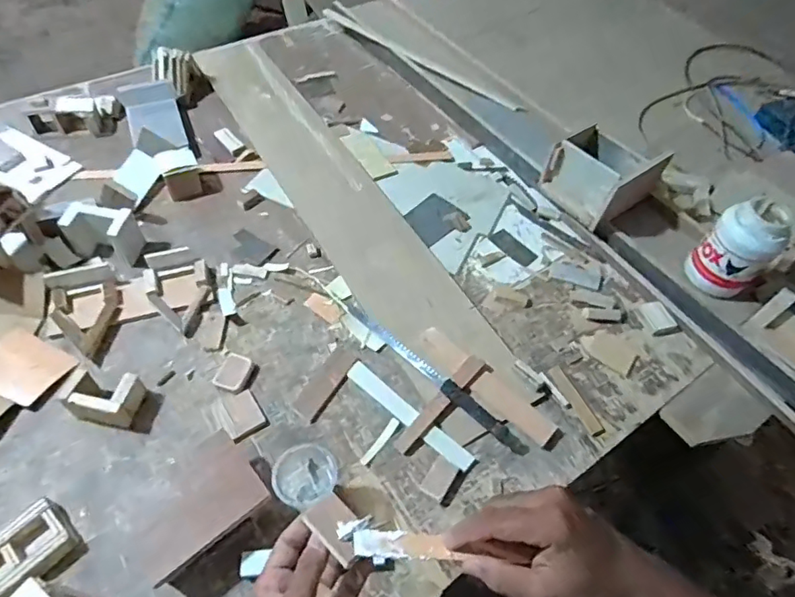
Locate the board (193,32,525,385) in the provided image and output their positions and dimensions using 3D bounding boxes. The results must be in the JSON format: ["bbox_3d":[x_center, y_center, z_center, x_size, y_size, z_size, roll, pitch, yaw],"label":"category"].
[{"bbox_3d":[-0.139,-0.229,1.001,0.161,0.026,0.965,-25,59,-21],"label":"board"}]

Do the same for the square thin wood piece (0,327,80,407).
[{"bbox_3d":[-0.530,0.095,0.744,0.123,0.007,0.093,24,52,16],"label":"square thin wood piece"}]

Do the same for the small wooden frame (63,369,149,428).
[{"bbox_3d":[-0.391,0.129,0.701,0.086,0.053,0.063,7,53,1],"label":"small wooden frame"}]

